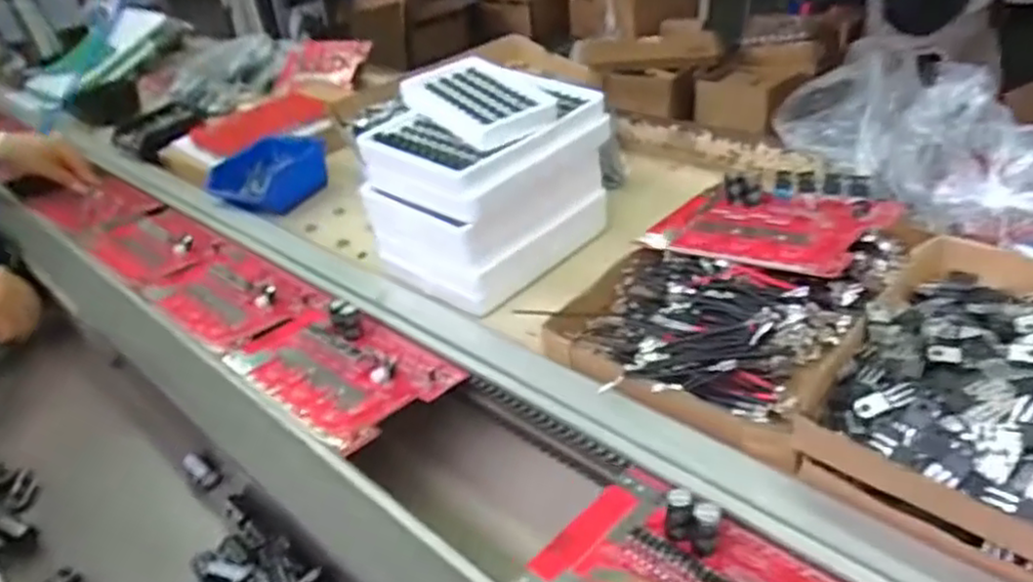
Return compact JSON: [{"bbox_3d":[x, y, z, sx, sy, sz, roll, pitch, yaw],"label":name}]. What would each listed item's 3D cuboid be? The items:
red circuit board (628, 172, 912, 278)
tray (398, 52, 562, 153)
[{"bbox_3d":[0.223,-0.066,0.624,0.180,0.041,0.136,18,35,38],"label":"red circuit board"},{"bbox_3d":[-0.037,-0.189,0.695,0.094,0.023,0.169,-35,46,-21],"label":"tray"}]

